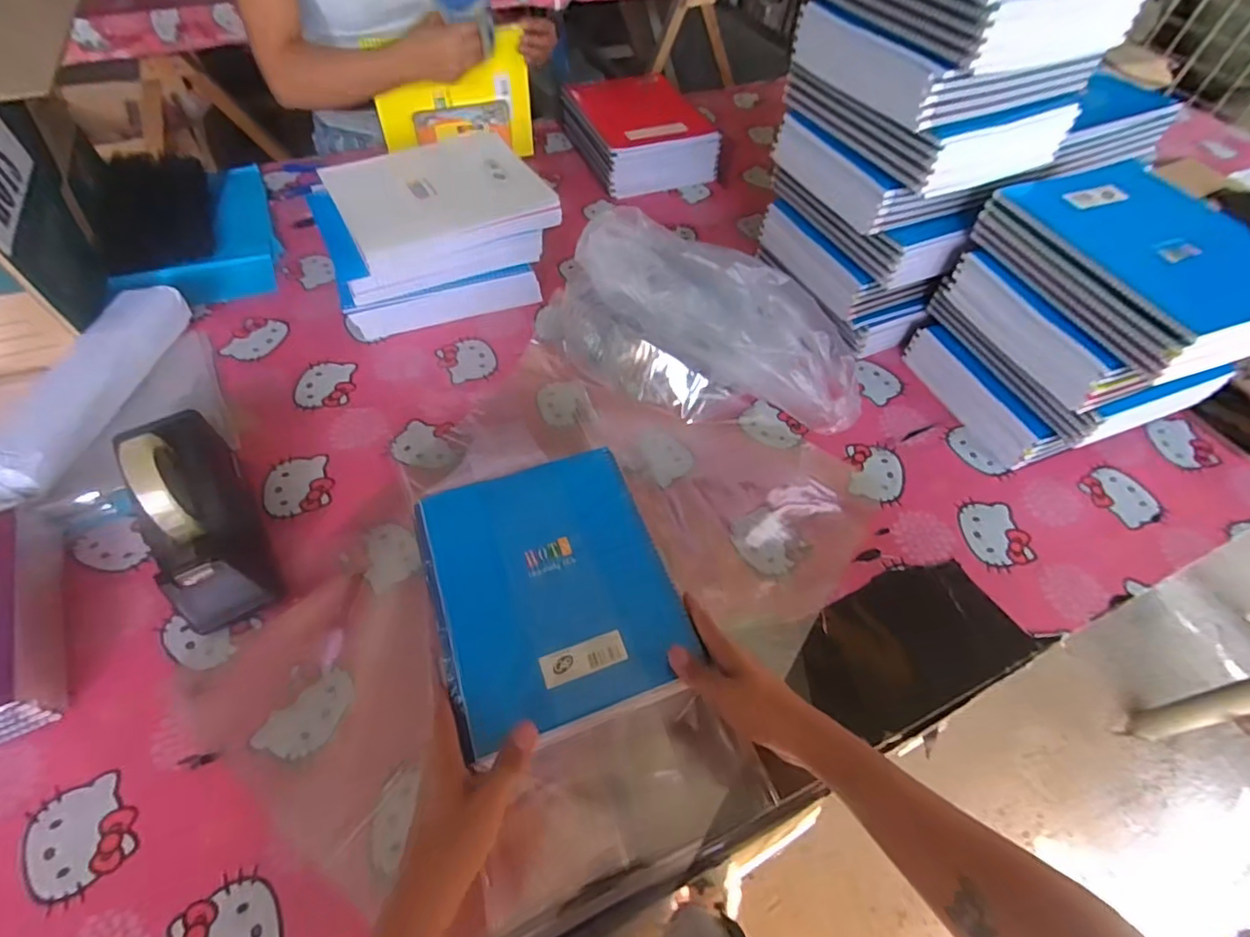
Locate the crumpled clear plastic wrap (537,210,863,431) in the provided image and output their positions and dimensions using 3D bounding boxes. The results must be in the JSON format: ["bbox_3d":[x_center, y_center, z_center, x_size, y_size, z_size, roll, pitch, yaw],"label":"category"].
[{"bbox_3d":[0.091,-0.160,0.676,0.366,0.183,0.116,16,54,10],"label":"crumpled clear plastic wrap"}]

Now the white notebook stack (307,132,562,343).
[{"bbox_3d":[-0.252,-0.320,0.796,0.285,0.157,0.205,-17,56,-14],"label":"white notebook stack"}]

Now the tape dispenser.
[{"bbox_3d":[-0.409,0.039,0.547,0.071,0.123,0.196,-25,58,-19],"label":"tape dispenser"}]

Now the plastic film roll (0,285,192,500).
[{"bbox_3d":[-0.613,-0.095,0.670,0.072,0.067,0.309,6,53,2],"label":"plastic film roll"}]

